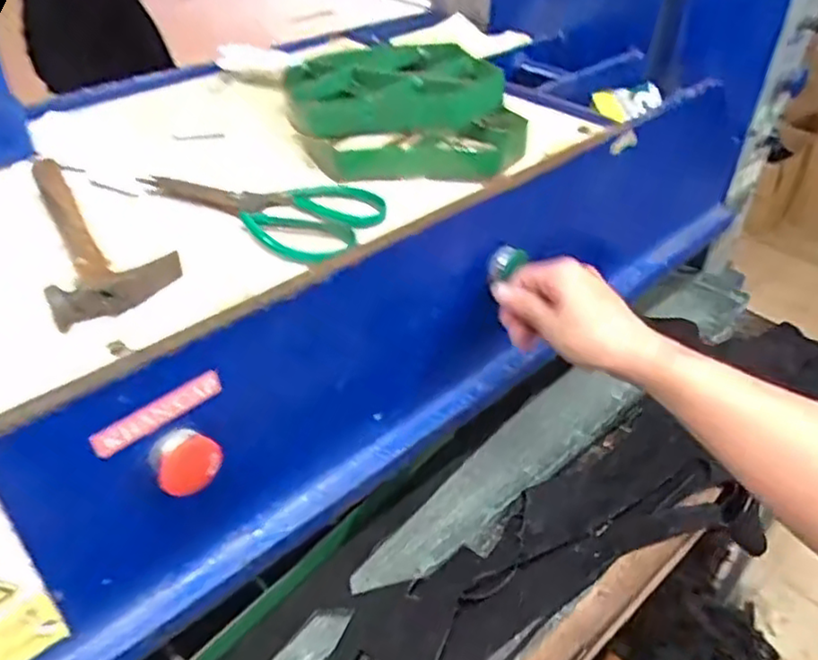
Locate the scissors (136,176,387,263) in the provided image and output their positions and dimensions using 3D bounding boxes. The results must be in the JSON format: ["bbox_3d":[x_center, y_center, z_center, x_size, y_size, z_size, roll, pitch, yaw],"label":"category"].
[{"bbox_3d":[-0.117,-0.106,0.552,0.194,0.017,0.102,21,42,25],"label":"scissors"}]

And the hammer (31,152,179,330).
[{"bbox_3d":[-0.237,-0.084,0.516,0.081,0.024,0.247,-17,41,-21],"label":"hammer"}]

